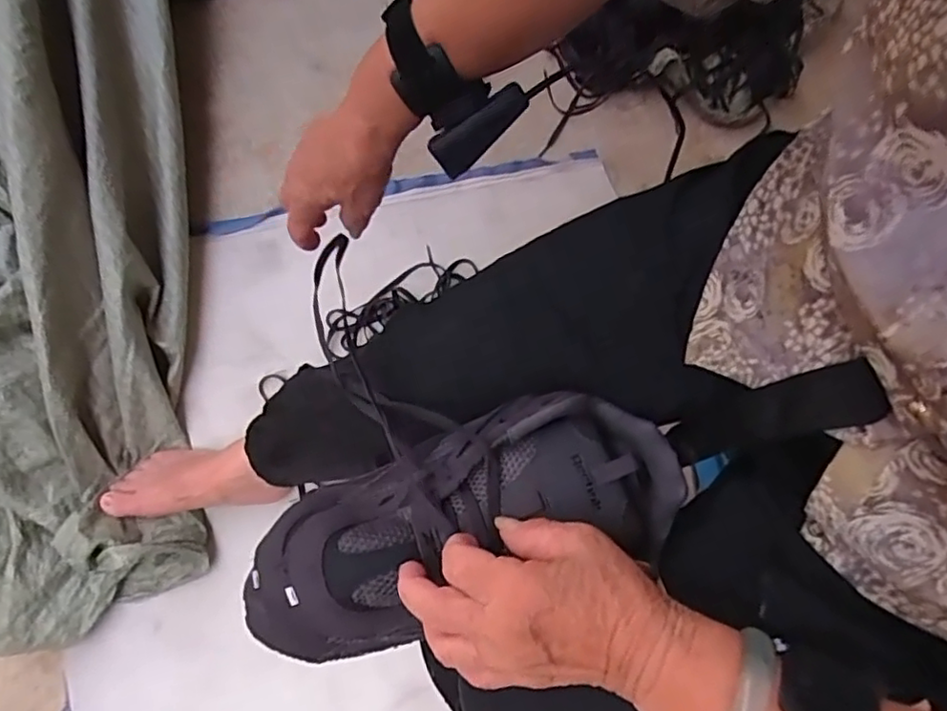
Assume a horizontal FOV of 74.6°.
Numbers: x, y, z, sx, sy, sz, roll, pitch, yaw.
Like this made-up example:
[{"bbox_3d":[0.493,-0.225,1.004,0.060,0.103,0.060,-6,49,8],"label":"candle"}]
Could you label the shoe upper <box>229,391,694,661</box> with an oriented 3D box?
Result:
[{"bbox_3d":[-0.007,0.101,0.390,0.273,0.069,0.109,-20,79,-6],"label":"shoe upper"}]

